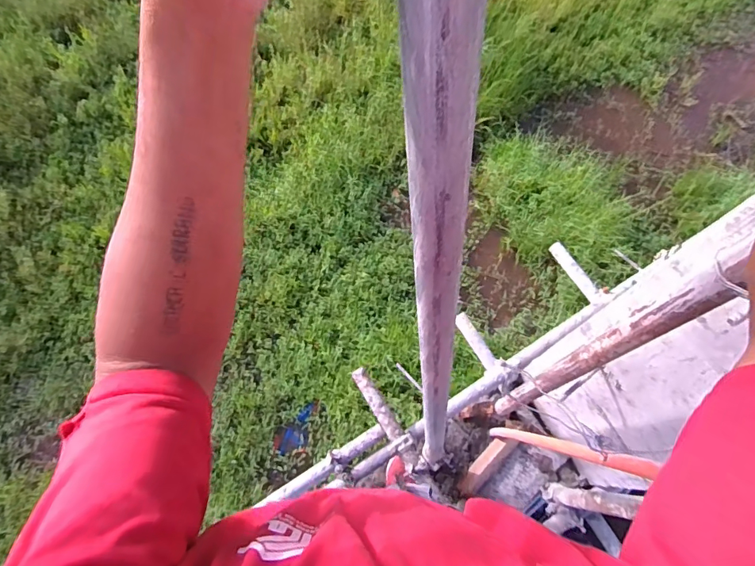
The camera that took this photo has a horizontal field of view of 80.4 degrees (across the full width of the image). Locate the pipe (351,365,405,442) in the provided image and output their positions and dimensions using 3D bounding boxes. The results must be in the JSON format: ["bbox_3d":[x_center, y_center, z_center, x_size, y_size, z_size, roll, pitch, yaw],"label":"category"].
[{"bbox_3d":[-0.003,0.355,1.319,0.046,0.039,0.224,-31,85,-10],"label":"pipe"}]

